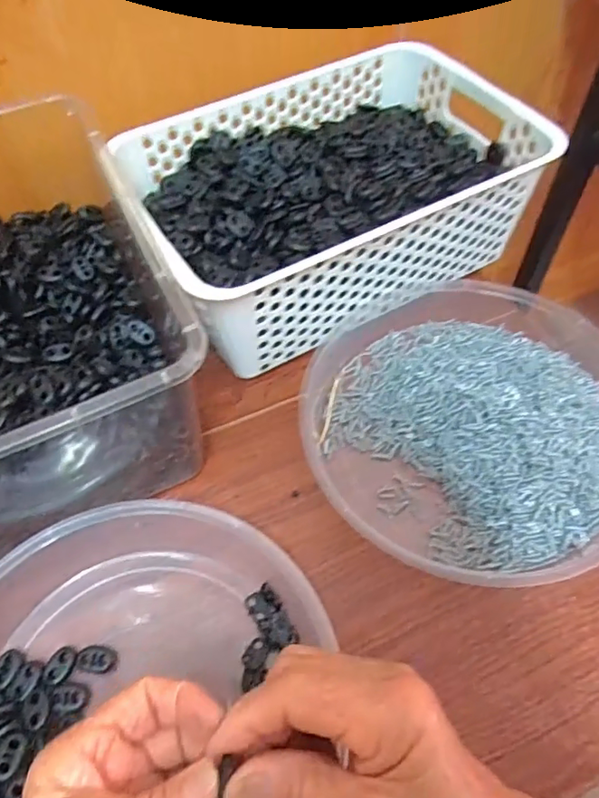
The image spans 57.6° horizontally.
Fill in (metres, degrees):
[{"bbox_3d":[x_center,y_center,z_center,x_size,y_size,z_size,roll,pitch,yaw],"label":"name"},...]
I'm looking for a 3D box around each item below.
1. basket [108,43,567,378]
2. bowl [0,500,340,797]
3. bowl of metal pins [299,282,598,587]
[{"bbox_3d":[0.026,-0.170,0.451,0.291,0.090,0.205,-28,61,-15],"label":"basket"},{"bbox_3d":[-0.096,0.173,0.292,0.210,0.048,0.231,4,58,5],"label":"bowl"},{"bbox_3d":[0.119,0.012,0.387,0.228,0.034,0.240,-1,58,2],"label":"bowl of metal pins"}]

